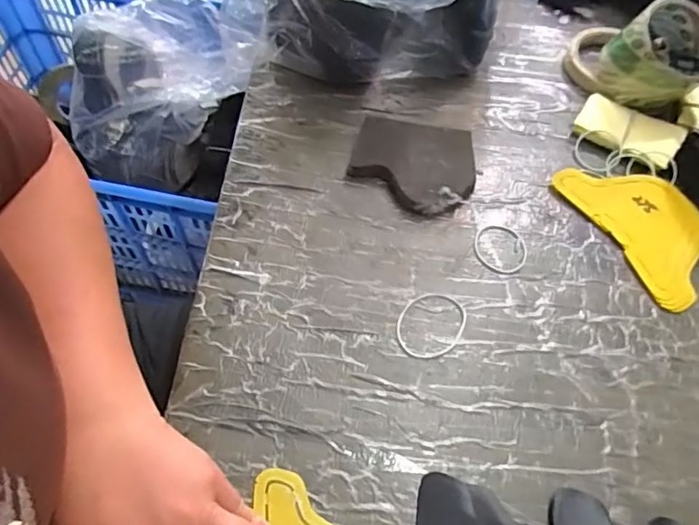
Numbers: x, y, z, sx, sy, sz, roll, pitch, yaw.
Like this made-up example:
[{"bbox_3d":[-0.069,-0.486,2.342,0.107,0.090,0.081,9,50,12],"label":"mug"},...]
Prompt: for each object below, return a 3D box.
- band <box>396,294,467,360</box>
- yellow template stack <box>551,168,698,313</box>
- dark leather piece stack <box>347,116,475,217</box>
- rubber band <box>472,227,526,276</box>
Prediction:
[{"bbox_3d":[0.062,0.047,0.422,0.047,0.004,0.059,25,60,12],"label":"band"},{"bbox_3d":[0.259,-0.037,0.481,0.092,0.007,0.147,-24,62,-17],"label":"yellow template stack"},{"bbox_3d":[0.056,-0.088,0.495,0.106,0.019,0.094,13,58,5],"label":"dark leather piece stack"},{"bbox_3d":[0.128,-0.011,0.472,0.046,0.004,0.049,1,58,-2],"label":"rubber band"}]

